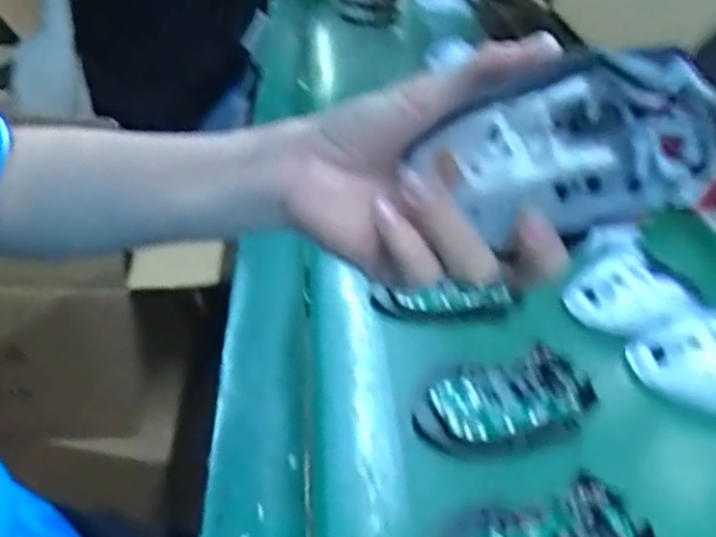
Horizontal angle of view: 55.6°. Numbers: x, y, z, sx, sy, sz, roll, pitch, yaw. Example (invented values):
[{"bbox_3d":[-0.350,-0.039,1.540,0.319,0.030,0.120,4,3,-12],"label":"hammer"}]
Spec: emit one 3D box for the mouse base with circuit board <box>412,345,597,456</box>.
[{"bbox_3d":[0.092,0.078,0.409,0.115,0.015,0.059,-4,36,-17],"label":"mouse base with circuit board"}]

